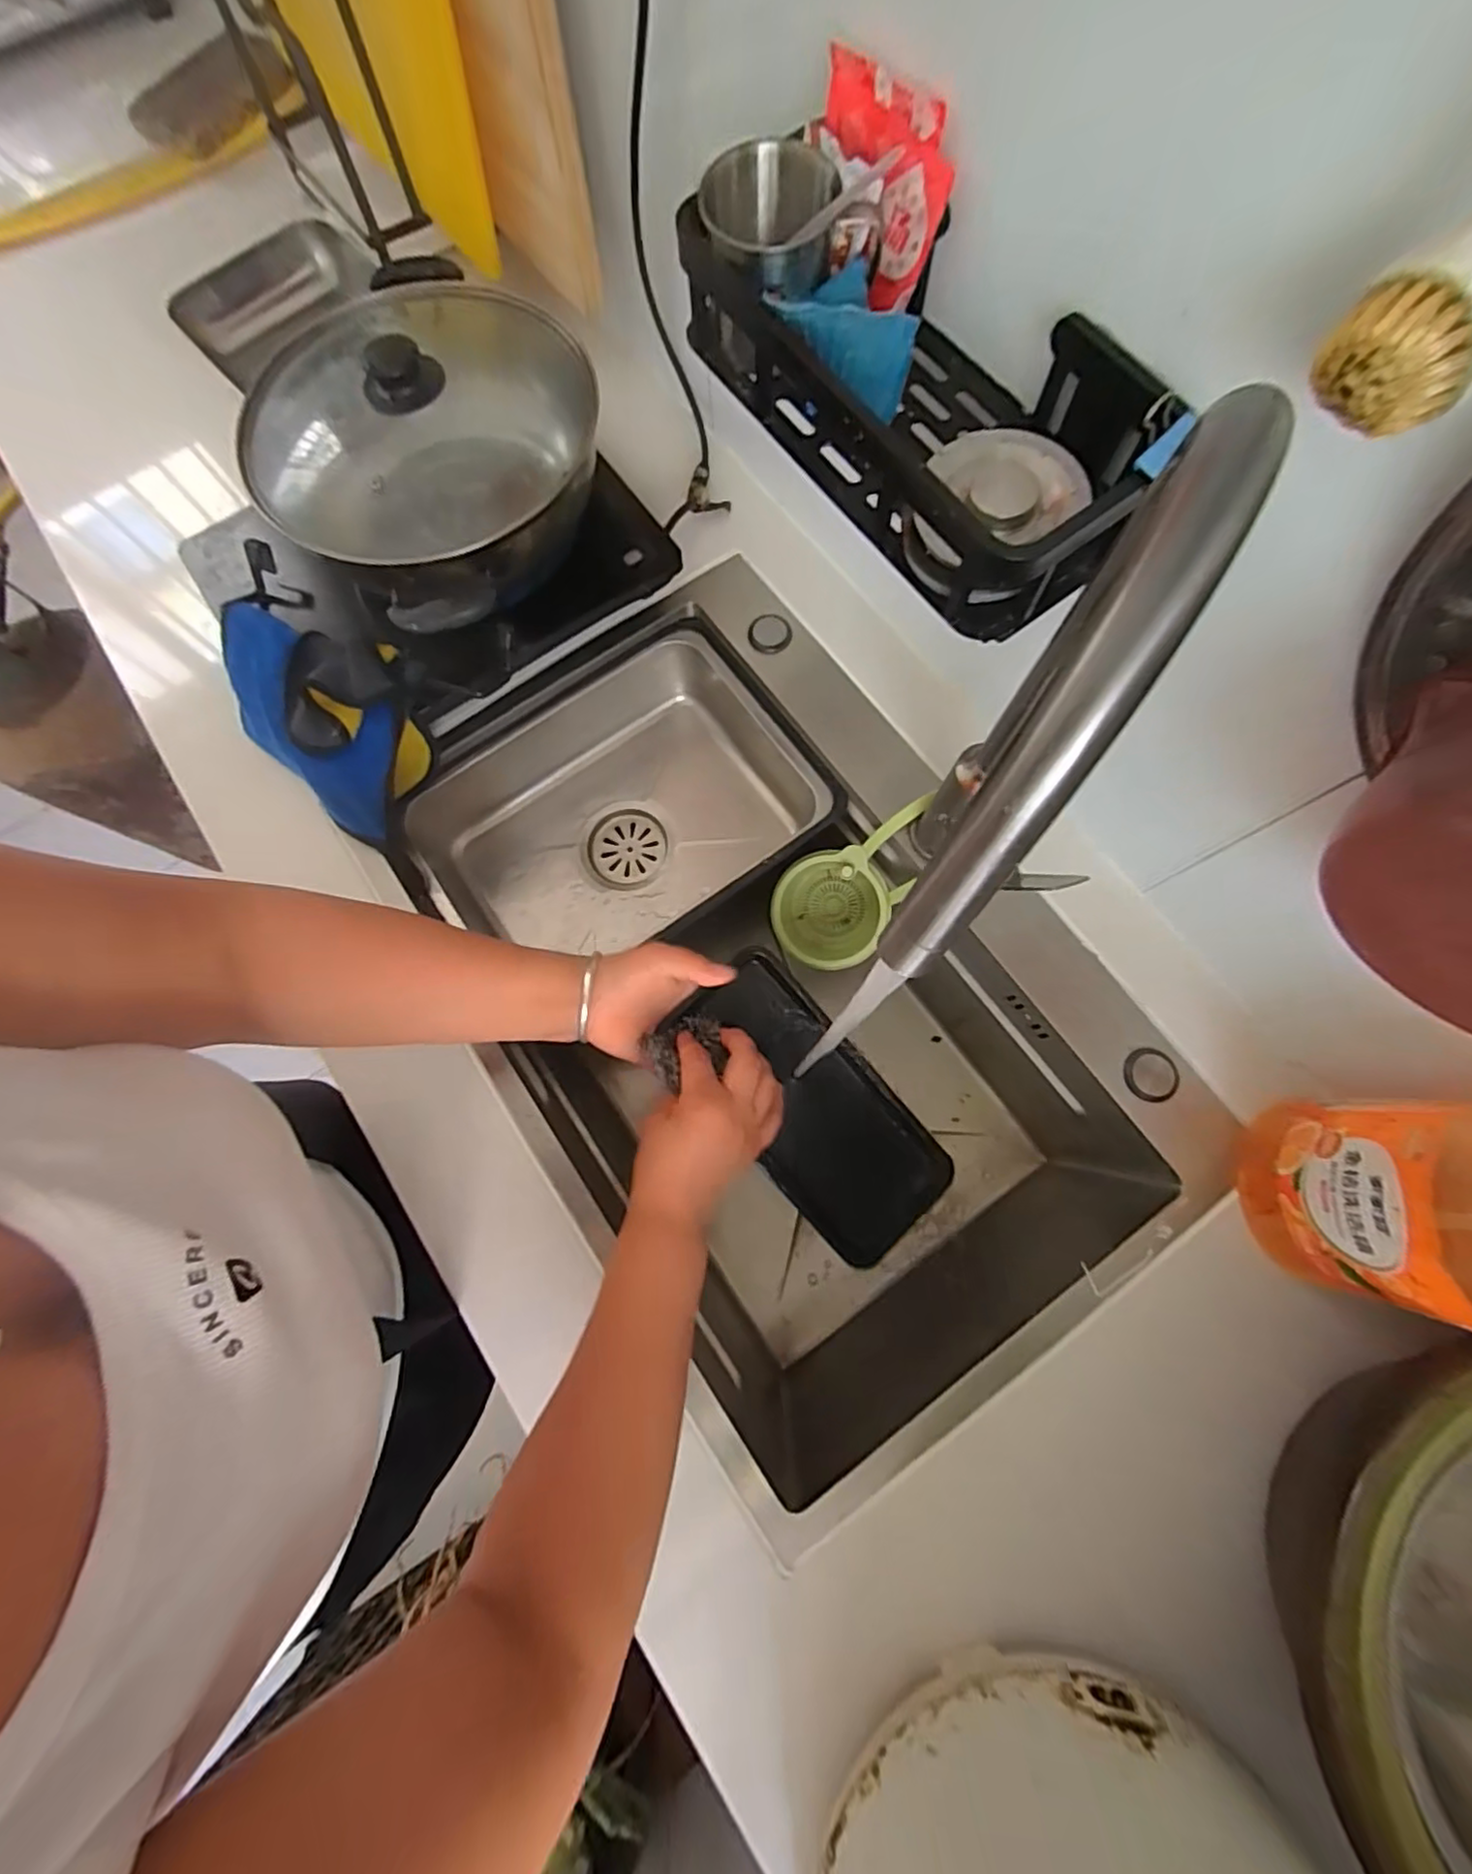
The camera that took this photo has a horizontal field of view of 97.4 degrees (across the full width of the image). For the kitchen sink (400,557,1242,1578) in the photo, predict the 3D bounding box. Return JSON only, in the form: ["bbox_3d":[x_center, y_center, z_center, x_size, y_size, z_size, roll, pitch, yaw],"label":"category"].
[{"bbox_3d":[0.030,0.053,0.606,0.422,0.204,0.637,-34,77,-7],"label":"kitchen sink"}]

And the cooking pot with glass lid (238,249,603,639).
[{"bbox_3d":[-0.234,-0.376,0.501,0.270,0.116,0.257,0,76,2],"label":"cooking pot with glass lid"}]

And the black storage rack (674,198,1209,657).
[{"bbox_3d":[0.090,-0.291,0.344,0.119,0.062,0.276,-37,77,-7],"label":"black storage rack"}]

